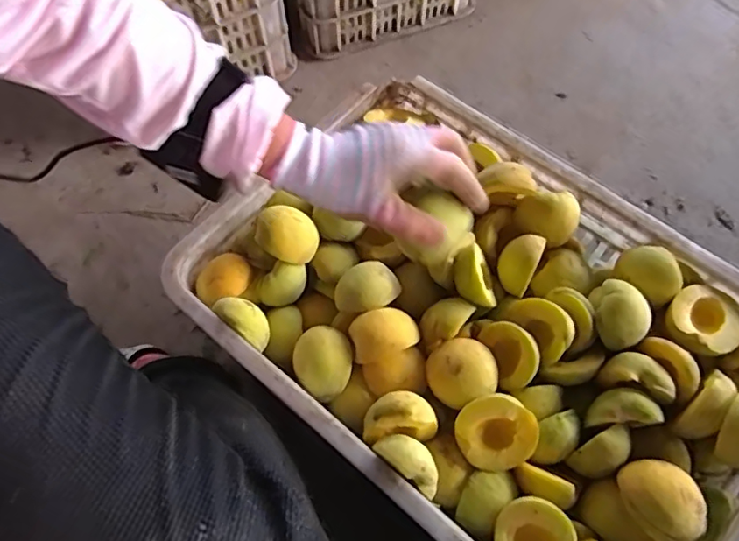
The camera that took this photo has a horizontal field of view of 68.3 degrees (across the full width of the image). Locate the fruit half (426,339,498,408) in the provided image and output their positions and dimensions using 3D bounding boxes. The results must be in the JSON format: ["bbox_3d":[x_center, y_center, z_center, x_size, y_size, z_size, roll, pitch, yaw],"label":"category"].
[{"bbox_3d":[0.082,0.089,0.483,0.059,0.028,0.054,0,65,0],"label":"fruit half"}]

